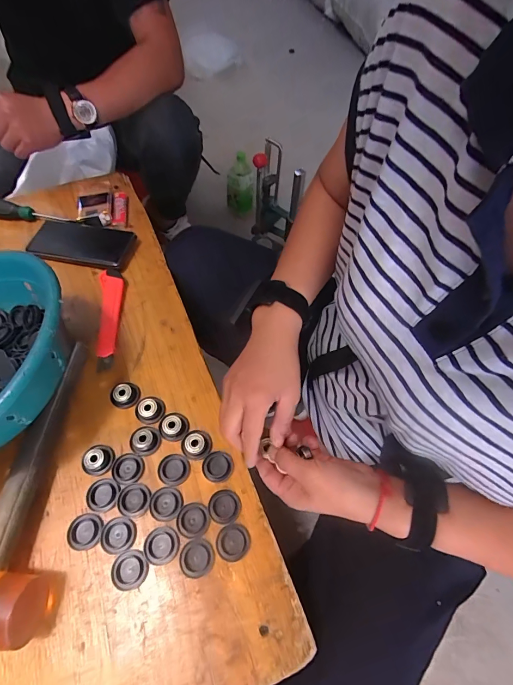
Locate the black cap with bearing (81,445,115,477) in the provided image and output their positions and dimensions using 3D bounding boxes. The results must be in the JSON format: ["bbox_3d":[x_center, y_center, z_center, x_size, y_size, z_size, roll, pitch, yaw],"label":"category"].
[{"bbox_3d":[-0.175,0.128,0.388,0.032,0.011,0.032,0,60,0],"label":"black cap with bearing"}]

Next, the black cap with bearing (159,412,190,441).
[{"bbox_3d":[-0.095,0.094,0.404,0.033,0.010,0.031,0,60,0],"label":"black cap with bearing"}]

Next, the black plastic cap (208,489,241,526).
[{"bbox_3d":[-0.033,0.171,0.367,0.032,0.004,0.032,0,60,0],"label":"black plastic cap"}]

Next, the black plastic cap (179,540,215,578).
[{"bbox_3d":[-0.059,0.211,0.346,0.033,0.004,0.031,0,60,0],"label":"black plastic cap"}]

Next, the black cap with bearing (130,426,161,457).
[{"bbox_3d":[-0.126,0.109,0.398,0.033,0.012,0.032,0,60,0],"label":"black cap with bearing"}]

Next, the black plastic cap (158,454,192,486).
[{"bbox_3d":[-0.090,0.139,0.385,0.033,0.004,0.032,0,60,0],"label":"black plastic cap"}]

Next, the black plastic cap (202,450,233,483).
[{"bbox_3d":[-0.042,0.136,0.388,0.033,0.006,0.031,0,60,0],"label":"black plastic cap"}]

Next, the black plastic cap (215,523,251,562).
[{"bbox_3d":[-0.023,0.199,0.352,0.033,0.004,0.031,0,60,0],"label":"black plastic cap"}]

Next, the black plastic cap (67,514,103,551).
[{"bbox_3d":[-0.173,0.191,0.356,0.030,0.006,0.032,0,60,0],"label":"black plastic cap"}]

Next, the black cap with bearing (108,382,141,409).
[{"bbox_3d":[-0.159,0.062,0.425,0.032,0.016,0.032,0,60,0],"label":"black cap with bearing"}]

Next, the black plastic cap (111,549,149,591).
[{"bbox_3d":[-0.122,0.219,0.341,0.033,0.005,0.032,0,60,0],"label":"black plastic cap"}]

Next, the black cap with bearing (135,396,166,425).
[{"bbox_3d":[-0.125,0.077,0.414,0.033,0.010,0.032,0,60,0],"label":"black cap with bearing"}]

